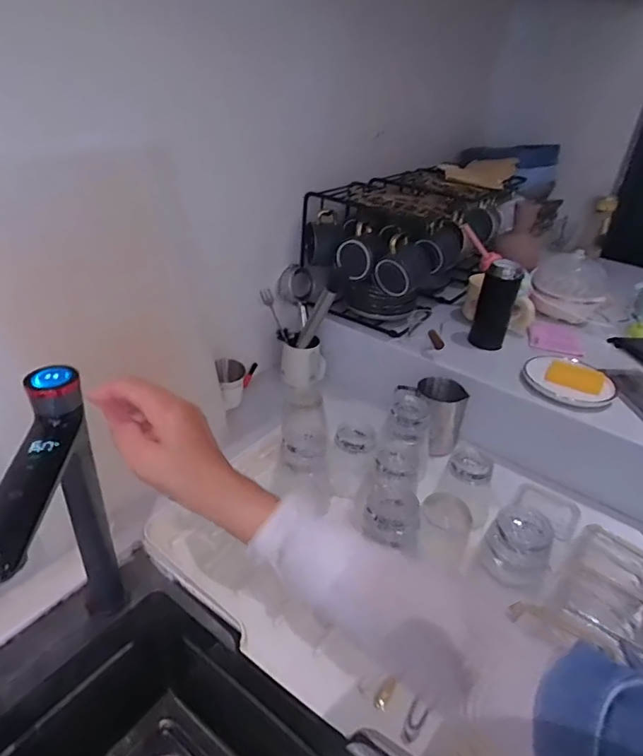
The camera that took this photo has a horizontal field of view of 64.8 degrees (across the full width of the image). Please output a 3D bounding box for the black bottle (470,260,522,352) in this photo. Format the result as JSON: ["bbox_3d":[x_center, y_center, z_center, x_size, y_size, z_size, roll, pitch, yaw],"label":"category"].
[{"bbox_3d":[0.326,-0.136,0.947,0.064,0.165,0.055,15,34,15],"label":"black bottle"}]

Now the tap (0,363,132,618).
[{"bbox_3d":[-0.241,0.168,0.469,0.044,0.314,0.170,2,33,-7],"label":"tap"}]

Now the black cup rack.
[{"bbox_3d":[0.218,-0.313,1.128,0.245,0.264,0.611,29,39,31],"label":"black cup rack"}]

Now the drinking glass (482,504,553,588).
[{"bbox_3d":[0.217,0.187,0.563,0.063,0.071,0.064,4,32,-3],"label":"drinking glass"}]

